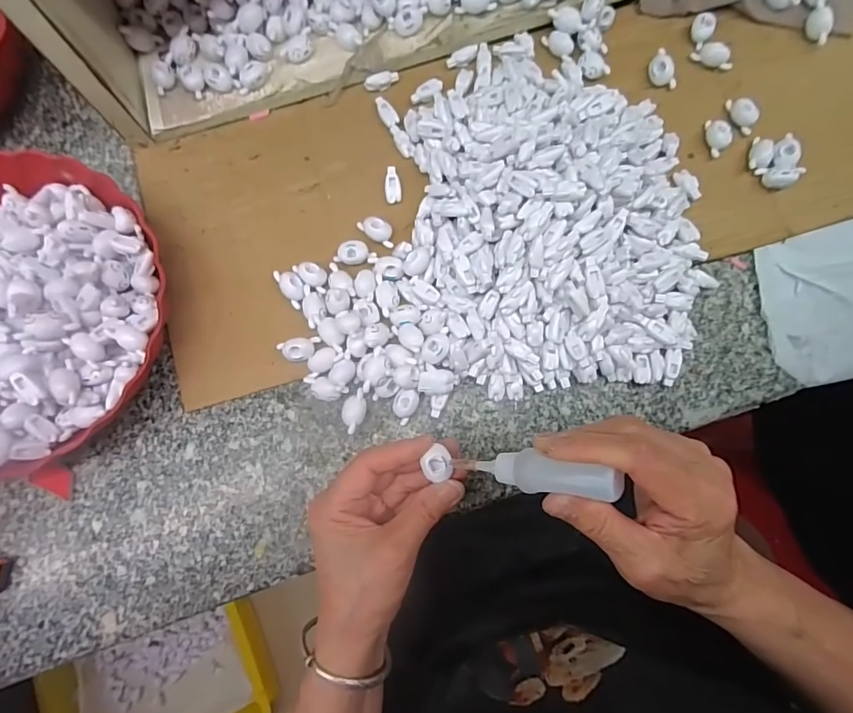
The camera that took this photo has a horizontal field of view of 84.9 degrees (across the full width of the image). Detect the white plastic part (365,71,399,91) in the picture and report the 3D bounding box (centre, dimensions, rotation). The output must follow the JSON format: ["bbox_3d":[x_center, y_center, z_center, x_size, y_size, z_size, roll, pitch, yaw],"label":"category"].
[{"bbox_3d":[-0.038,-0.238,0.402,0.030,0.007,0.011,-18,80,-2],"label":"white plastic part"}]

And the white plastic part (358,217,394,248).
[{"bbox_3d":[-0.041,-0.102,0.379,0.032,0.017,0.016,24,81,5],"label":"white plastic part"}]

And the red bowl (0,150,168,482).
[{"bbox_3d":[-0.314,-0.032,0.347,0.231,0.070,0.231,0,79,1],"label":"red bowl"}]

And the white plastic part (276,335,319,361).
[{"bbox_3d":[-0.098,-0.005,0.364,0.032,0.018,0.018,-6,79,0],"label":"white plastic part"}]

